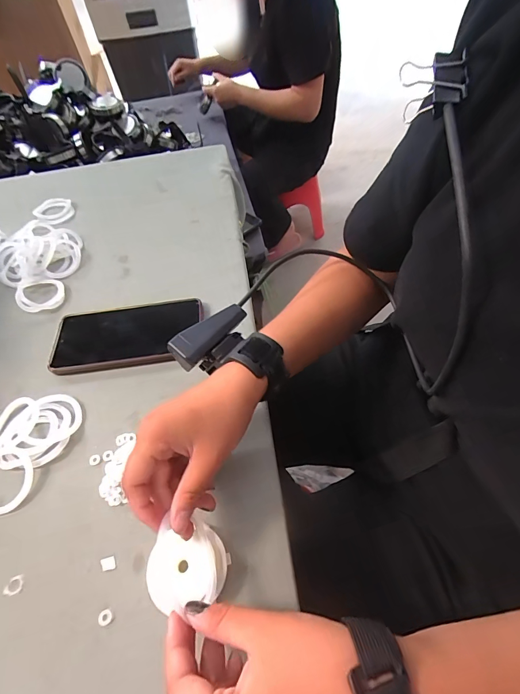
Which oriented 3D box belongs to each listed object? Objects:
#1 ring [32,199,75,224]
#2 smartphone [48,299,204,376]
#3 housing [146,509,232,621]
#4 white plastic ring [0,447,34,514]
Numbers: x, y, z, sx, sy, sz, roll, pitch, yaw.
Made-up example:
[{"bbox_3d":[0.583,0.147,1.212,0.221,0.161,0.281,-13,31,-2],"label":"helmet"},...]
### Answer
[{"bbox_3d":[-0.323,-0.216,0.558,0.055,0.013,0.056,-3,55,4],"label":"ring"},{"bbox_3d":[-0.150,-0.015,0.402,0.164,0.012,0.083,-8,55,0],"label":"smartphone"},{"bbox_3d":[-0.053,0.160,0.261,0.056,0.019,0.058,-3,55,4],"label":"housing"},{"bbox_3d":[-0.231,0.119,0.316,0.050,0.012,0.054,-3,55,4],"label":"white plastic ring"}]

